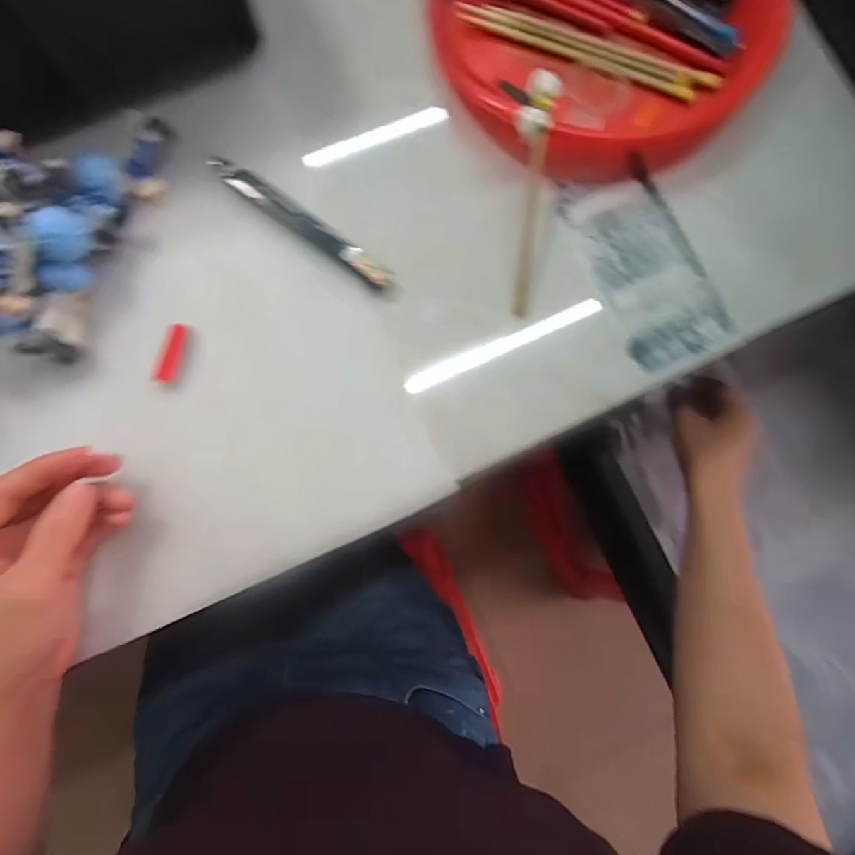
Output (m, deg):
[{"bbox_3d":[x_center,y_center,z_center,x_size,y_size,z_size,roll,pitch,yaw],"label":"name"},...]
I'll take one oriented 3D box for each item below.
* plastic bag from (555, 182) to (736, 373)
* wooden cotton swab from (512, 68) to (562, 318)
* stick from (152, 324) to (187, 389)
[{"bbox_3d":[0.152,-0.113,0.322,0.074,0.004,0.138,-23,84,-7],"label":"plastic bag"},{"bbox_3d":[0.065,-0.147,0.299,0.021,0.008,0.144,4,100,-3],"label":"wooden cotton swab"},{"bbox_3d":[-0.158,-0.045,0.286,0.010,0.007,0.040,15,81,-1],"label":"stick"}]

